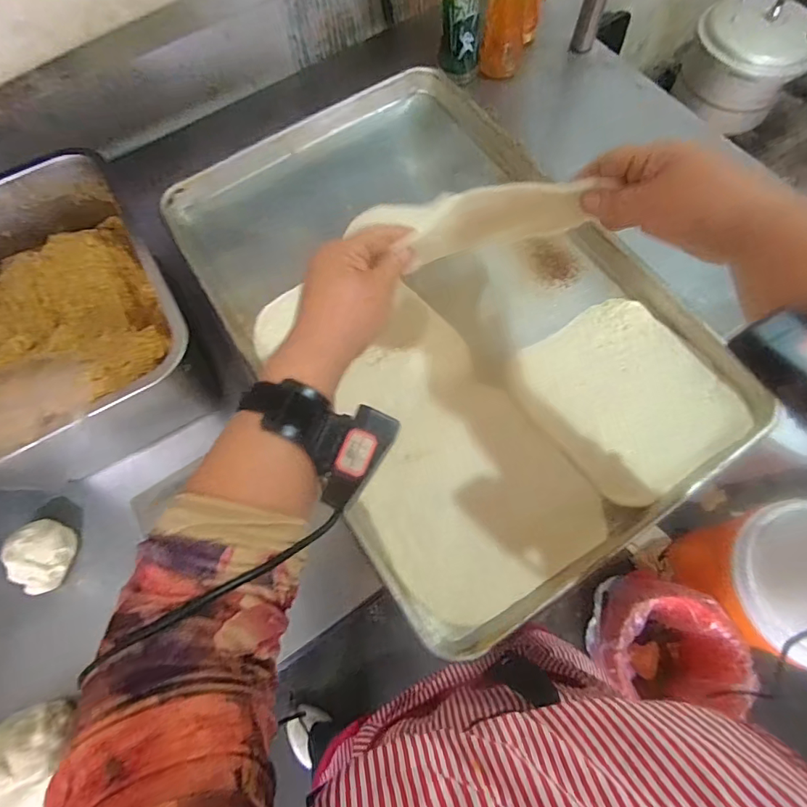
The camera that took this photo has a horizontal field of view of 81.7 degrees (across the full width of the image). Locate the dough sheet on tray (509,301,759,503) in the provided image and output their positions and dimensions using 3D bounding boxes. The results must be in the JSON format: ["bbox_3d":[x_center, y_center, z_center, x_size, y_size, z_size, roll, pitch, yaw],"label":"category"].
[{"bbox_3d":[0.222,-0.008,0.470,0.180,0.008,0.184,-31,71,-10],"label":"dough sheet on tray"}]

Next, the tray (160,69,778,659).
[{"bbox_3d":[0.039,-0.116,0.513,0.402,0.040,0.601,-32,71,-10],"label":"tray"}]

